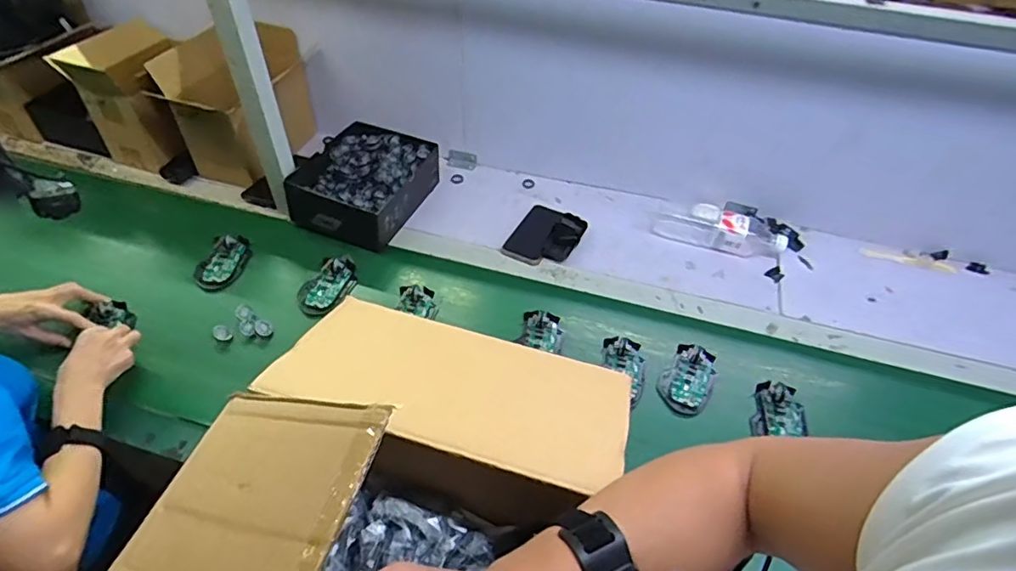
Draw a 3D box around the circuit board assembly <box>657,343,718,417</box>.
[{"bbox_3d":[0.266,0.137,0.825,0.070,0.023,0.109,27,50,22],"label":"circuit board assembly"}]

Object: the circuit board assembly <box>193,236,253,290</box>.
[{"bbox_3d":[-0.483,-0.044,0.952,0.069,0.023,0.115,10,45,7],"label":"circuit board assembly"}]

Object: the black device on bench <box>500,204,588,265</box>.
[{"bbox_3d":[0.071,-0.093,1.024,0.111,0.035,0.141,23,48,19],"label":"black device on bench"}]

